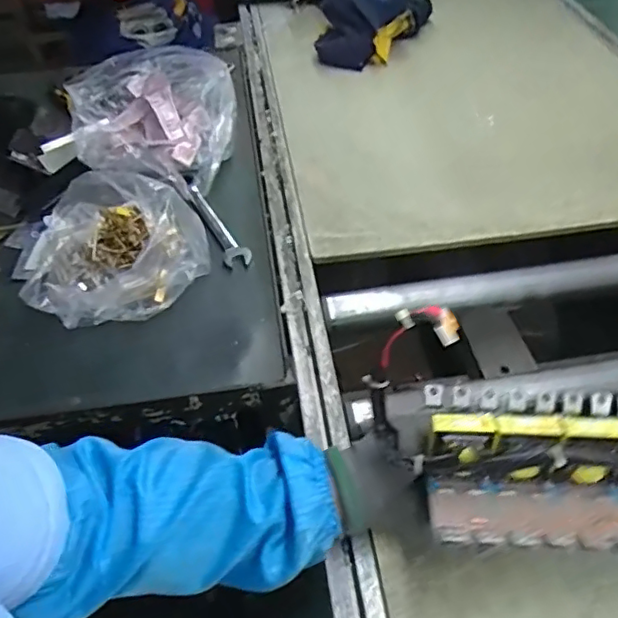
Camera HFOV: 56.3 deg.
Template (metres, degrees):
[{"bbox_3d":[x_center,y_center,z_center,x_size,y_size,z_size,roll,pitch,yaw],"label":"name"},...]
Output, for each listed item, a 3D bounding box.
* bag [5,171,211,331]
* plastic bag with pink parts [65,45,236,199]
[{"bbox_3d":[-0.233,-0.085,0.664,0.206,0.081,0.219,-26,53,-17],"label":"bag"},{"bbox_3d":[-0.213,-0.254,0.811,0.222,0.125,0.198,-6,48,-2],"label":"plastic bag with pink parts"}]

